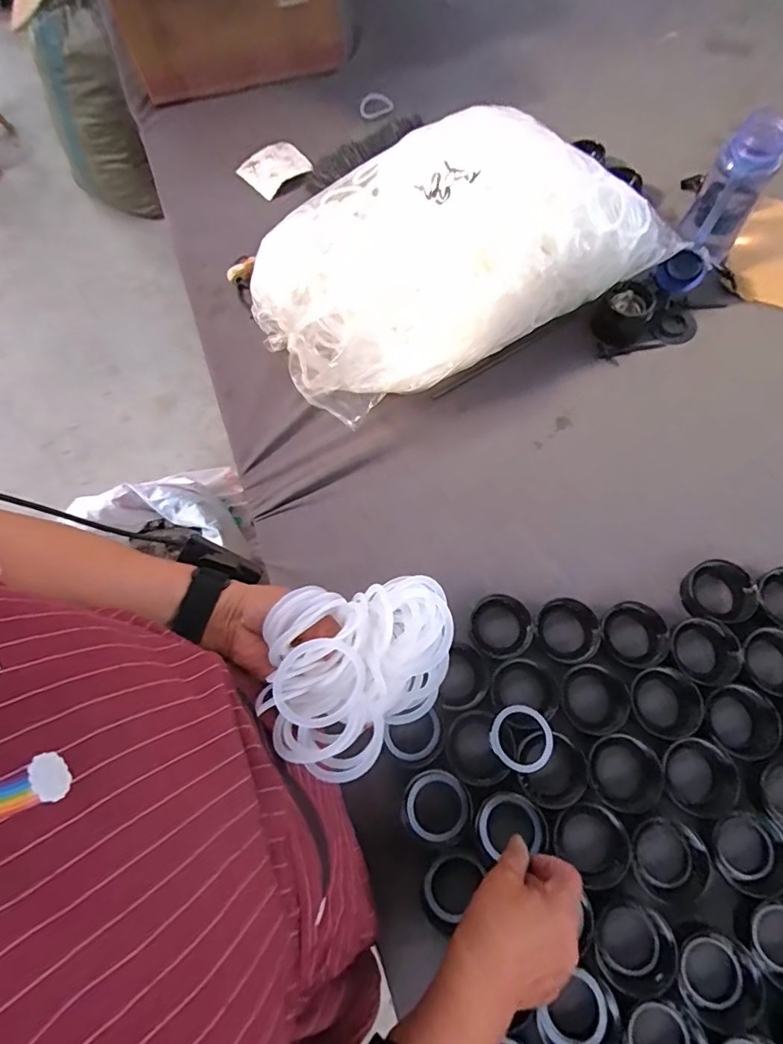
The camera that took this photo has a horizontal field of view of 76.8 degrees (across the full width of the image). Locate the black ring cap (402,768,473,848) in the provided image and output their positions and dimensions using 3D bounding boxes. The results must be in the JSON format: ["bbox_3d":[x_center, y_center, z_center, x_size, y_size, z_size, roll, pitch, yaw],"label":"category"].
[{"bbox_3d":[0.045,0.284,0.492,0.065,0.021,0.064,-1,70,4],"label":"black ring cap"}]

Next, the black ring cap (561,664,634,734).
[{"bbox_3d":[0.213,0.185,0.517,0.070,0.038,0.067,-1,70,4],"label":"black ring cap"}]

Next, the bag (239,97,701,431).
[{"bbox_3d":[0.066,-0.357,0.627,0.500,0.144,0.291,-25,70,-5],"label":"bag"}]

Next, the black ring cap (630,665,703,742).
[{"bbox_3d":[0.281,0.189,0.515,0.071,0.039,0.068,-1,70,4],"label":"black ring cap"}]

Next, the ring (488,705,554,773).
[{"bbox_3d":[0.130,0.217,0.494,0.060,0.011,0.061,-1,70,4],"label":"ring"}]

